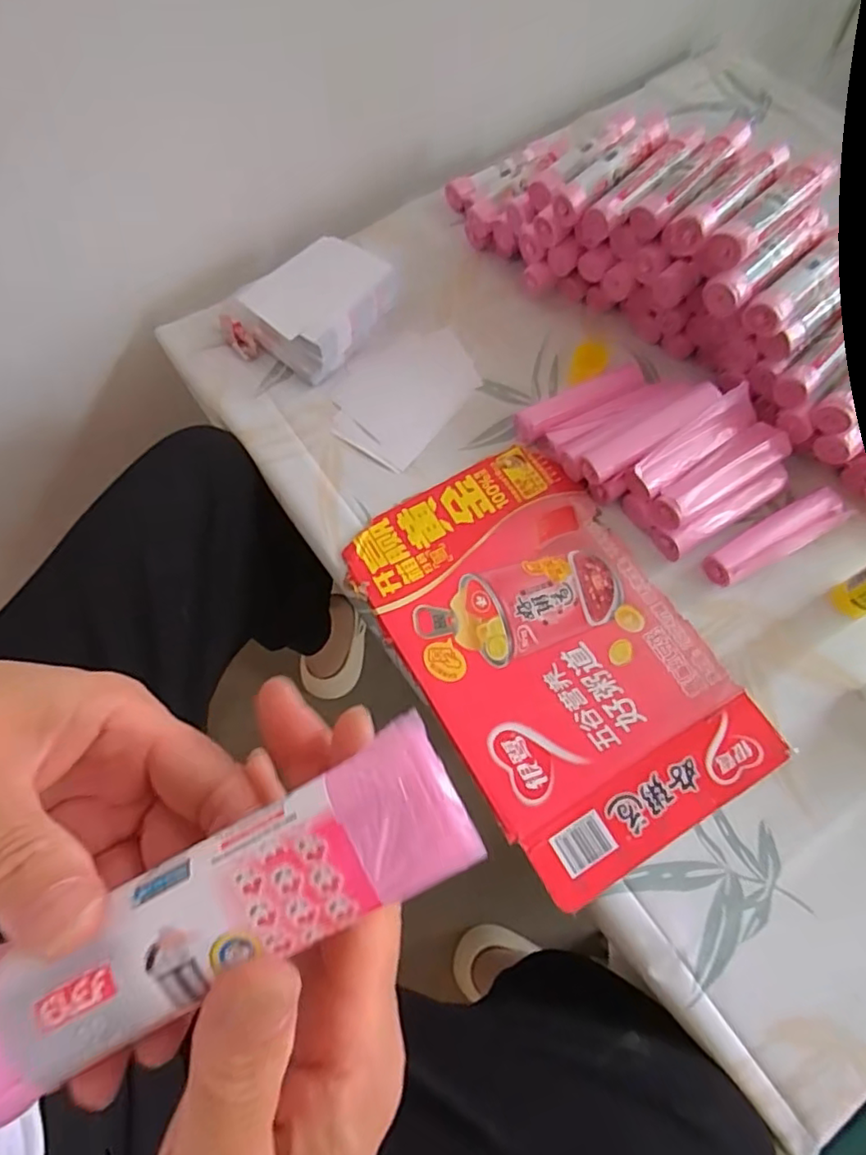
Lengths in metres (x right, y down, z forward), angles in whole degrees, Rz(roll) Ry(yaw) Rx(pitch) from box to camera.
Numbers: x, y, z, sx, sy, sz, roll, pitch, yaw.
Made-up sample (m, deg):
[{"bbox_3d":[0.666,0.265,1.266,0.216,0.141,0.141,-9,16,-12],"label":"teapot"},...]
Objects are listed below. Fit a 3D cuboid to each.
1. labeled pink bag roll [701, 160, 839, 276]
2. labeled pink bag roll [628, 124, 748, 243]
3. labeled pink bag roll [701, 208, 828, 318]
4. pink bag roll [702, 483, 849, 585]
[{"bbox_3d":[0.256,-0.274,0.462,0.121,0.031,0.028,-40,71,-13],"label":"labeled pink bag roll"},{"bbox_3d":[0.210,-0.326,0.501,0.025,0.035,0.125,42,75,17],"label":"labeled pink bag roll"},{"bbox_3d":[0.259,-0.246,0.475,0.113,0.032,0.029,-39,71,-13],"label":"labeled pink bag roll"},{"bbox_3d":[0.272,-0.031,0.489,0.123,0.021,0.031,-27,70,-7],"label":"pink bag roll"}]

